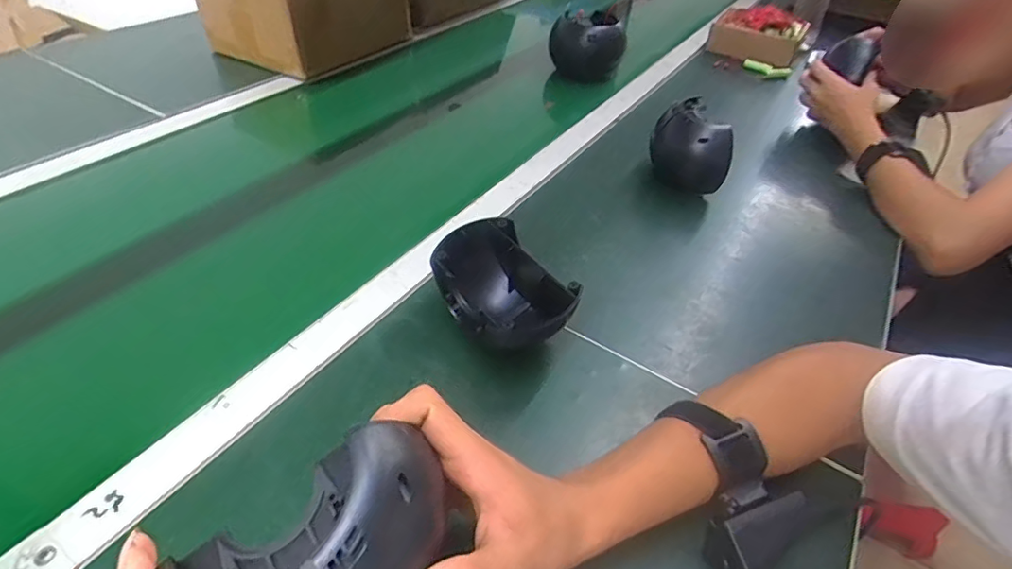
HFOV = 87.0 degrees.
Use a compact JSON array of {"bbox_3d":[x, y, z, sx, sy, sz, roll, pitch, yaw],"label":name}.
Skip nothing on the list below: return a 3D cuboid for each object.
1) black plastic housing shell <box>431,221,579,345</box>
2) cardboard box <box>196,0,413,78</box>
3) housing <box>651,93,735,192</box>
[{"bbox_3d":[-0.005,0.011,0.461,0.081,0.076,0.122,-24,50,-28],"label":"black plastic housing shell"},{"bbox_3d":[-0.345,-0.487,0.916,0.231,0.152,0.284,25,46,20],"label":"cardboard box"},{"bbox_3d":[0.227,-0.171,0.661,0.090,0.083,0.070,12,43,7],"label":"housing"}]

